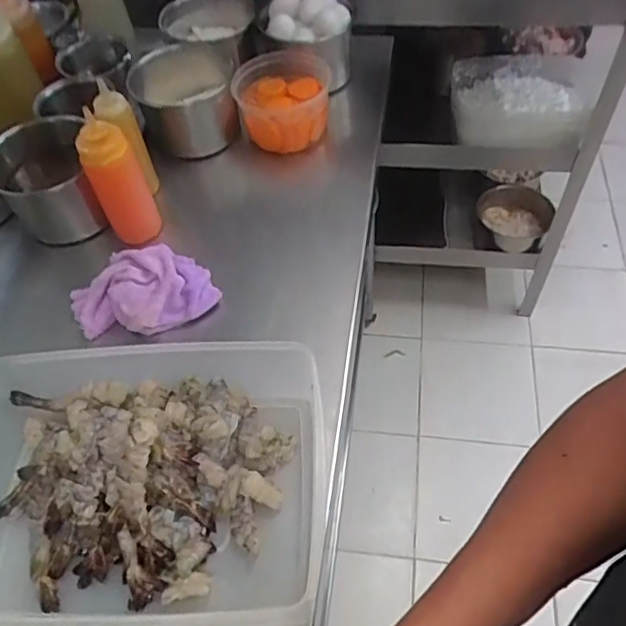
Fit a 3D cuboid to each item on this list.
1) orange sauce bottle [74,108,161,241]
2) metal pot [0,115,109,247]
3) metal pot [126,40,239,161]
[{"bbox_3d":[-0.243,-0.163,0.750,0.047,0.175,0.059,21,58,18],"label":"orange sauce bottle"},{"bbox_3d":[-0.353,-0.166,0.797,0.127,0.123,0.109,-15,55,-7],"label":"metal pot"},{"bbox_3d":[-0.189,-0.314,0.879,0.148,0.108,0.132,-8,54,-2],"label":"metal pot"}]

